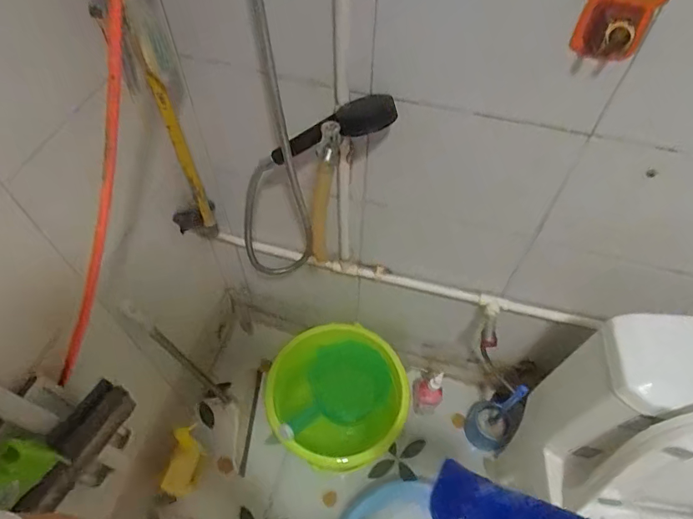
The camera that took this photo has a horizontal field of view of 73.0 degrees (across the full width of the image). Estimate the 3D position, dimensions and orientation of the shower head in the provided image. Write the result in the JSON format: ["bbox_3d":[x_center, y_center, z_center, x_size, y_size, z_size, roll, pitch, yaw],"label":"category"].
[{"bbox_3d":[-0.034,-0.193,0.719,0.244,0.046,0.052,-10,45,40],"label":"shower head"}]

